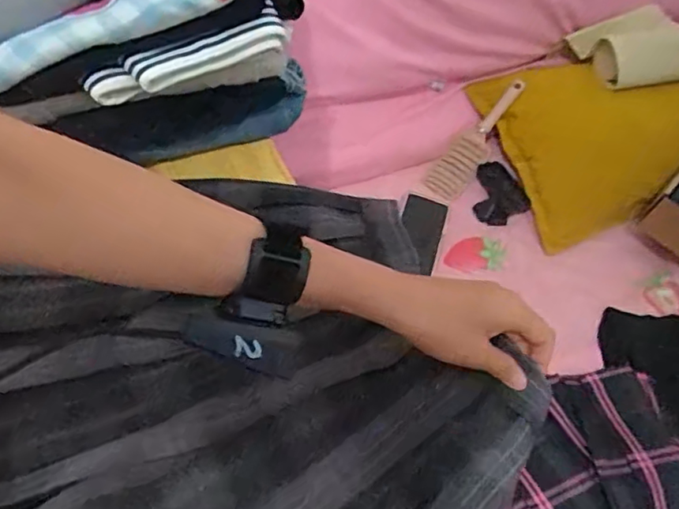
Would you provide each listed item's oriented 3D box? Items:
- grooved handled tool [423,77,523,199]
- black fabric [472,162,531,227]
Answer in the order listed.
[{"bbox_3d":[0.234,-0.194,1.004,0.063,0.032,0.228,38,93,26],"label":"grooved handled tool"},{"bbox_3d":[0.273,-0.100,0.986,0.091,0.036,0.110,9,52,7],"label":"black fabric"}]

